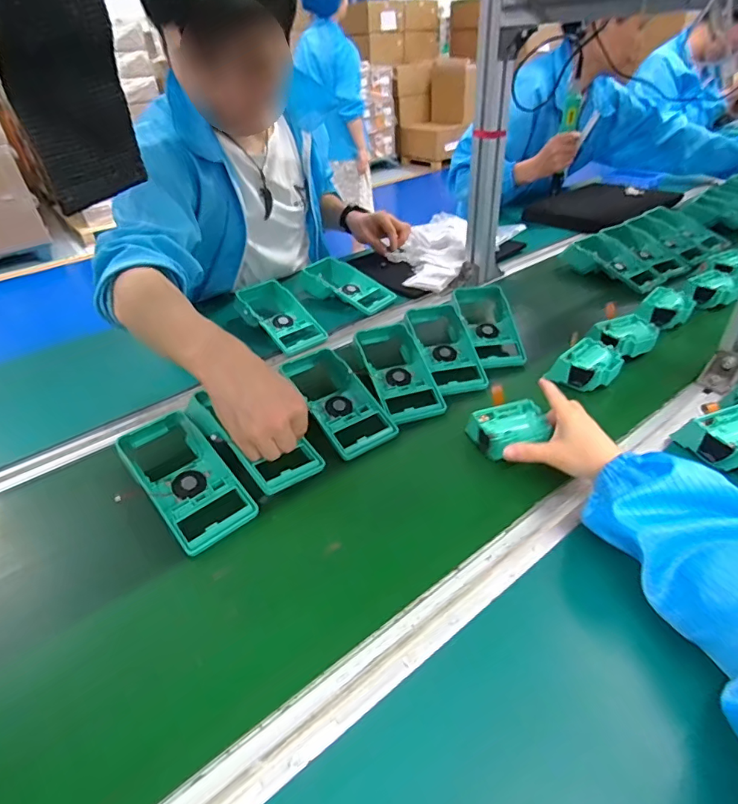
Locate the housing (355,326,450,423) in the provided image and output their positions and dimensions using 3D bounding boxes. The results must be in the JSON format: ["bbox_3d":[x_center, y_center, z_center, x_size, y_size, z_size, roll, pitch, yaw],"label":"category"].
[{"bbox_3d":[0.038,-0.054,0.659,0.084,0.033,0.204,-13,38,-9],"label":"housing"}]

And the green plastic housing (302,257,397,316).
[{"bbox_3d":[-0.045,-0.216,0.882,0.184,0.050,0.087,23,46,32],"label":"green plastic housing"}]

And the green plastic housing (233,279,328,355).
[{"bbox_3d":[-0.153,-0.141,0.802,0.095,0.059,0.191,-28,43,-27],"label":"green plastic housing"}]

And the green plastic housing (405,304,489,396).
[{"bbox_3d":[0.107,-0.088,0.700,0.090,0.037,0.197,-12,38,-8],"label":"green plastic housing"}]

